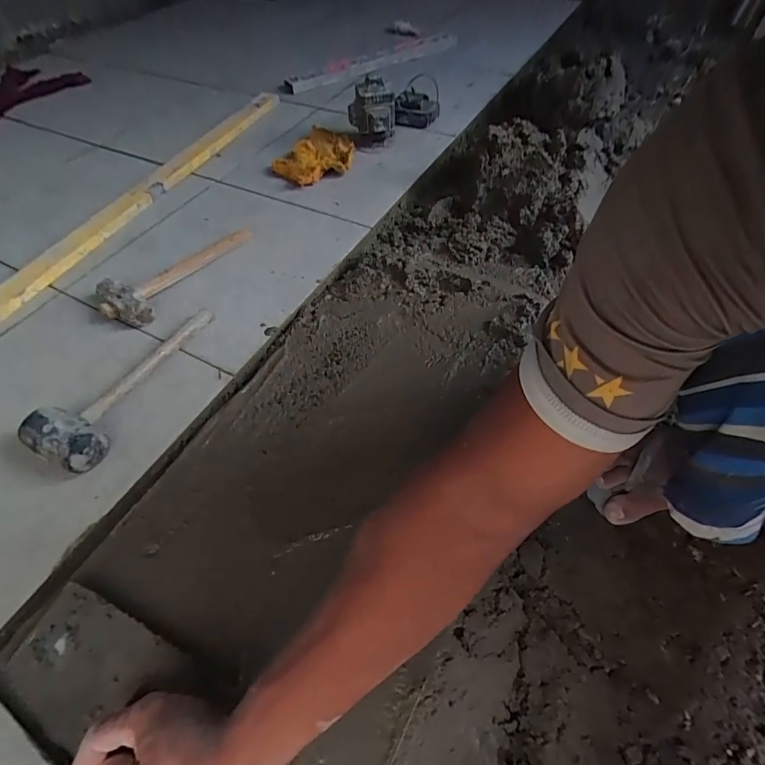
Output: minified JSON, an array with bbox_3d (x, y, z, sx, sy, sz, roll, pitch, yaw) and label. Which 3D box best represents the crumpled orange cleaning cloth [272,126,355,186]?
[{"bbox_3d":[-0.148,-0.493,0.934,0.174,0.052,0.173,-21,56,-10],"label":"crumpled orange cleaning cloth"}]

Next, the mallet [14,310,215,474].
[{"bbox_3d":[-0.355,-0.012,0.599,0.088,0.062,0.288,17,58,15],"label":"mallet"}]

